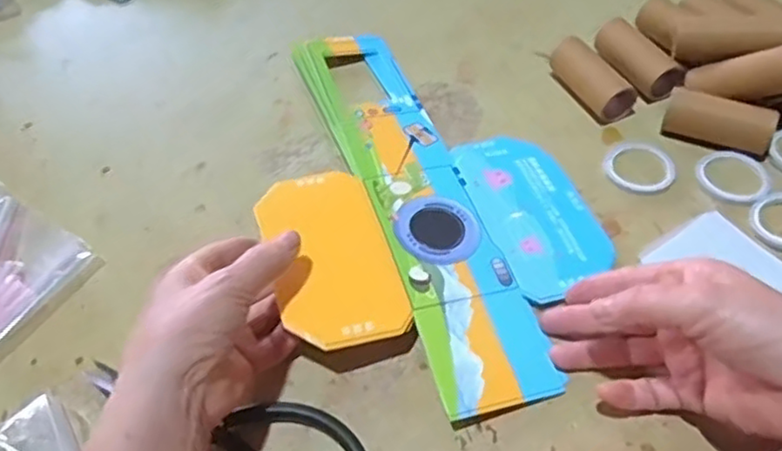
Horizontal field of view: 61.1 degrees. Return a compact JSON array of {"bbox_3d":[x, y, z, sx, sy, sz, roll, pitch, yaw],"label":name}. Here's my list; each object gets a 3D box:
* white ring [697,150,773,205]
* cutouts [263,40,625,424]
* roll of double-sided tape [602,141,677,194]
[{"bbox_3d":[0.241,-0.035,0.466,0.048,0.011,0.049,-2,52,3],"label":"white ring"},{"bbox_3d":[0.013,-0.033,0.466,0.208,0.014,0.345,-12,51,-16],"label":"cutouts"},{"bbox_3d":[0.178,-0.042,0.477,0.046,0.007,0.048,-2,52,3],"label":"roll of double-sided tape"}]

